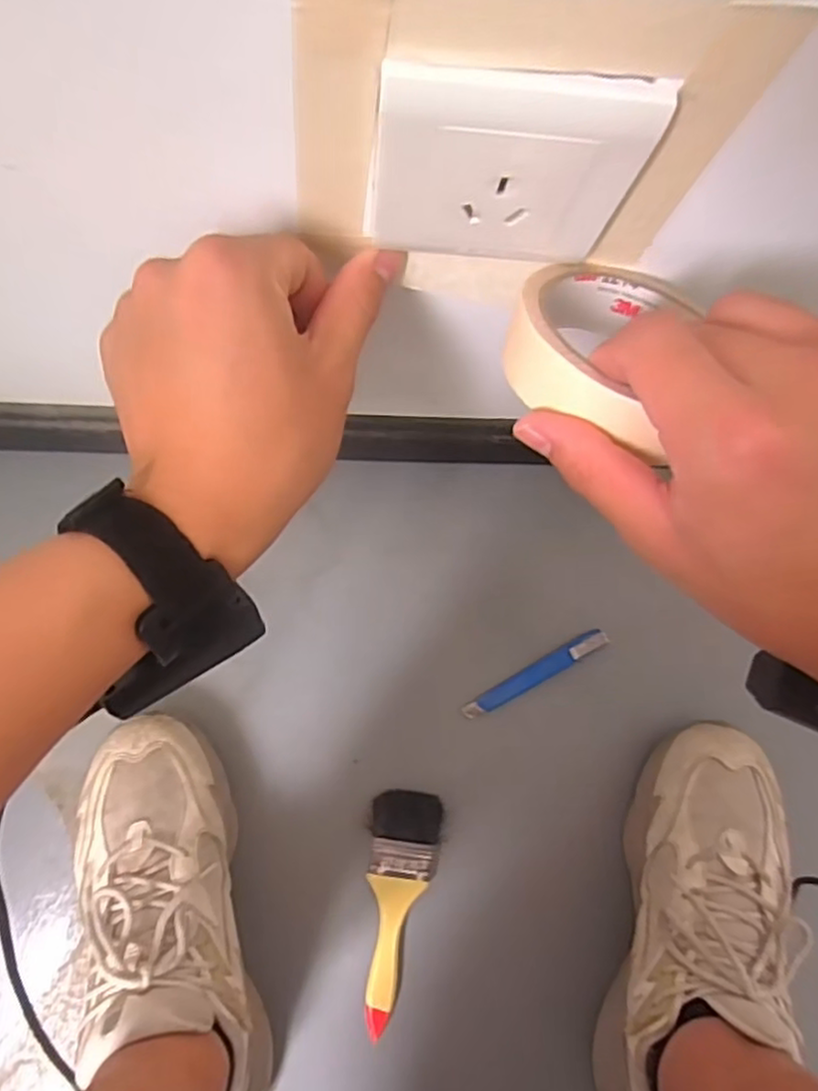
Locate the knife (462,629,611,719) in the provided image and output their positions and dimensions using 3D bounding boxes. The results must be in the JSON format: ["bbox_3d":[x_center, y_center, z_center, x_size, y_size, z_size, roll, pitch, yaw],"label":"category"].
[{"bbox_3d":[0.101,0.102,0.536,0.127,0.010,0.016,-29,81,-5],"label":"knife"}]

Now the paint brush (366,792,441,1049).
[{"bbox_3d":[-0.008,0.273,0.505,0.050,0.017,0.171,6,80,1],"label":"paint brush"}]

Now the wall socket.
[{"bbox_3d":[0.032,-0.124,0.226,0.088,0.074,0.013,2,80,0],"label":"wall socket"}]

